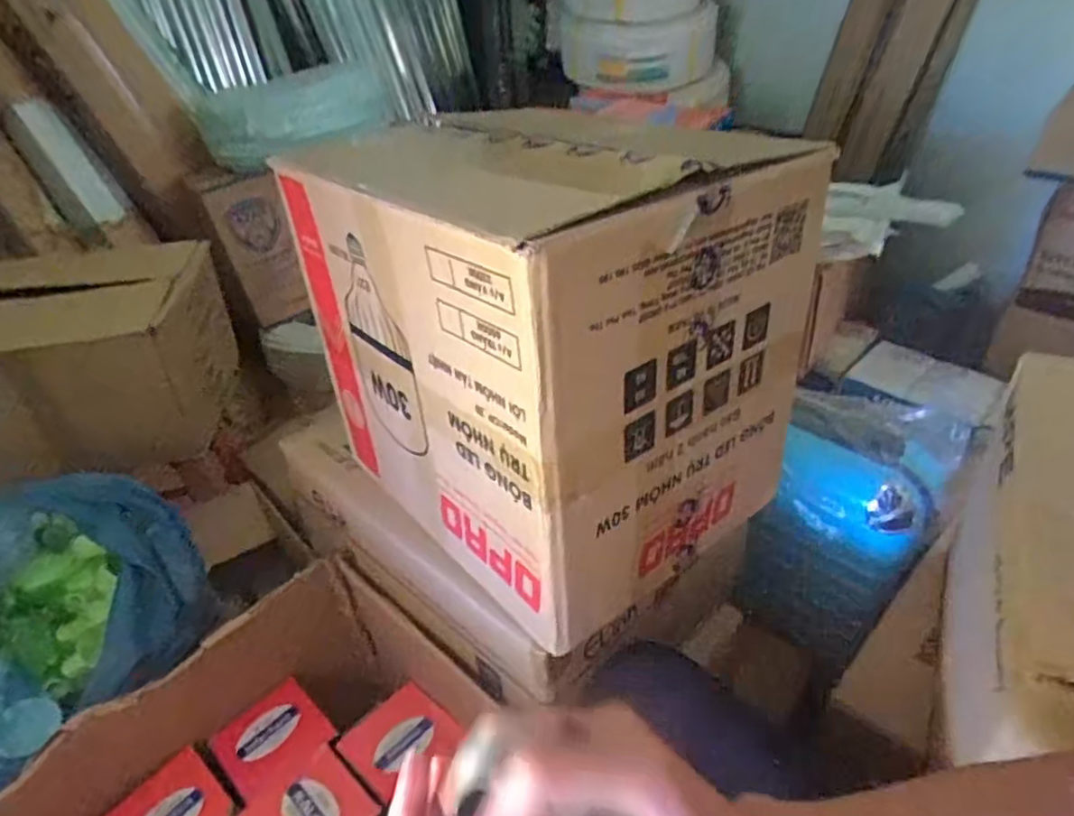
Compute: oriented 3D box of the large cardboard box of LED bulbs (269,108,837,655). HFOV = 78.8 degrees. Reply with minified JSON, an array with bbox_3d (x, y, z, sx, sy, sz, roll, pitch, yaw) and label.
[{"bbox_3d":[0.007,-0.077,0.667,0.320,0.356,0.396,-25,40,-29],"label":"large cardboard box of LED bulbs"}]

